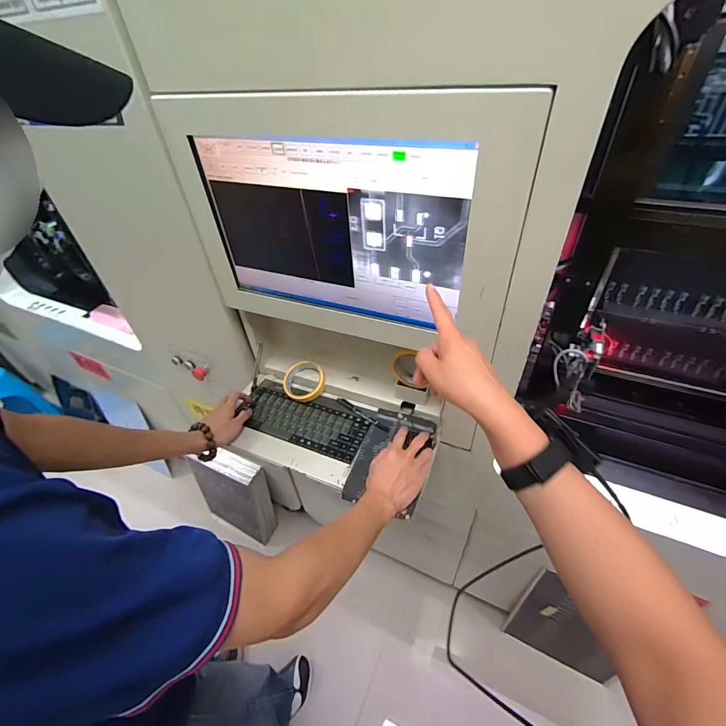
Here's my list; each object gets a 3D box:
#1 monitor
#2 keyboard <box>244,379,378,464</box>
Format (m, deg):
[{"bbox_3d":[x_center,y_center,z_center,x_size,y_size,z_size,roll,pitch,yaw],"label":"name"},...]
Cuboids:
[{"bbox_3d":[-0.050,-0.186,0.539,0.399,0.246,0.021,14,46,20],"label":"monitor"},{"bbox_3d":[-0.122,0.114,0.771,0.278,0.015,0.129,15,47,20],"label":"keyboard"}]

